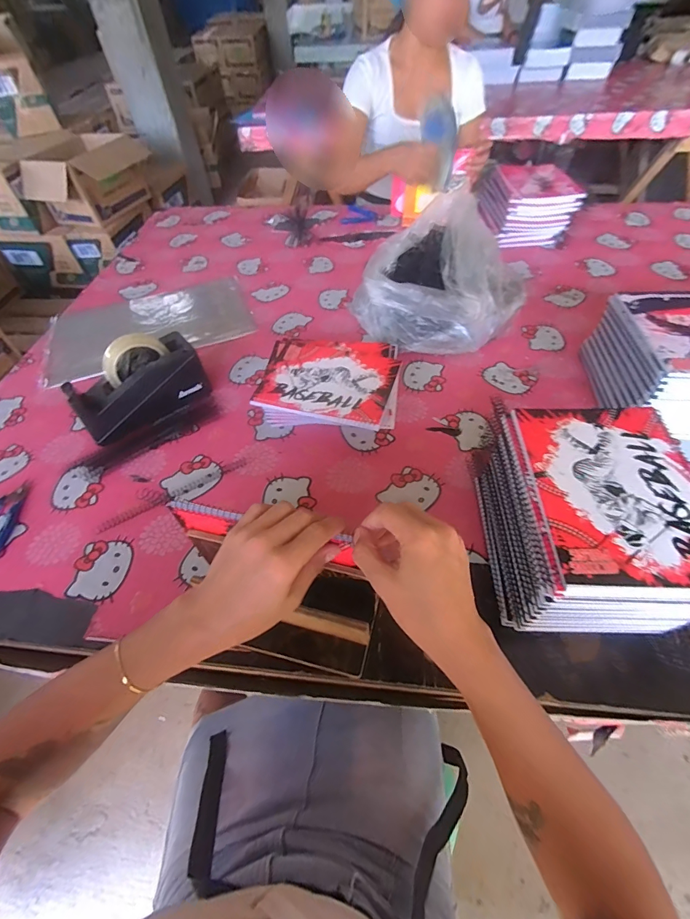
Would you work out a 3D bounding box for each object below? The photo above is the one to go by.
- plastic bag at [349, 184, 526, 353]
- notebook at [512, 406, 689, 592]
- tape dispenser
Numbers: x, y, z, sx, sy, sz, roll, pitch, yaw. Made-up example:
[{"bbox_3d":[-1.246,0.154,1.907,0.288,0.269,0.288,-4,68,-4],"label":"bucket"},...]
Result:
[{"bbox_3d":[0.170,-0.310,0.702,0.248,0.190,0.247,-29,57,-17],"label":"plastic bag"},{"bbox_3d":[0.256,0.024,0.375,0.149,0.009,0.200,0,52,4],"label":"notebook"},{"bbox_3d":[-0.327,-0.118,0.627,0.196,0.122,0.080,-36,58,-22],"label":"tape dispenser"}]

